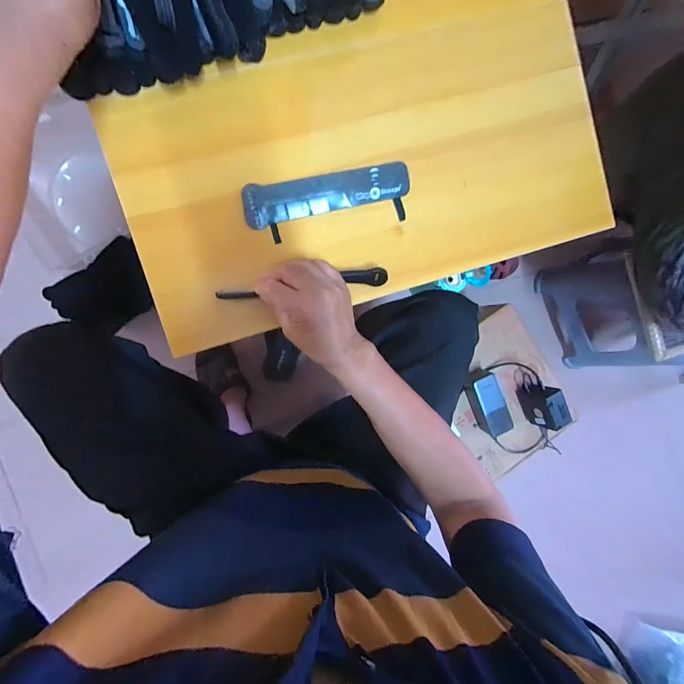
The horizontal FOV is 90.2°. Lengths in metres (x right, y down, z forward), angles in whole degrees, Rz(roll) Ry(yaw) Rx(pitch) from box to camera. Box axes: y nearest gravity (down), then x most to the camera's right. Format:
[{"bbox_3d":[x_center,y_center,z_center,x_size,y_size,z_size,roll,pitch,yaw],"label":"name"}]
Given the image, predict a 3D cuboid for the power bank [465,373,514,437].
[{"bbox_3d":[0.304,0.130,0.709,0.050,0.058,0.126,-25,96,-5],"label":"power bank"}]

